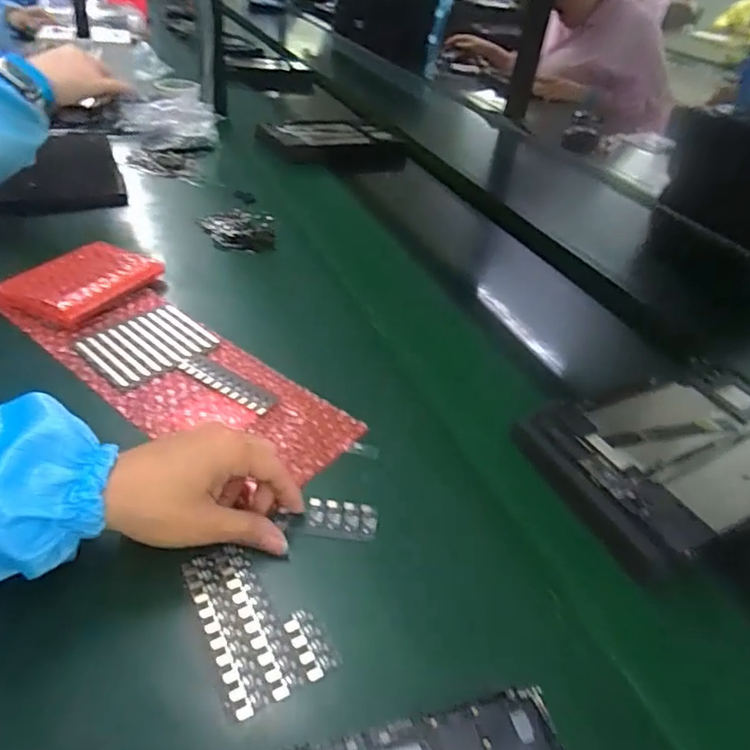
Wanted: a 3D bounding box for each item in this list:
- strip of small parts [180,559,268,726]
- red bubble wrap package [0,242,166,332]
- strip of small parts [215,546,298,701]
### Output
[{"bbox_3d":[-0.086,0.143,0.320,0.019,0.004,0.097,-15,44,-27],"label":"strip of small parts"},{"bbox_3d":[-0.277,-0.089,0.542,0.086,0.028,0.131,26,41,20],"label":"red bubble wrap package"},{"bbox_3d":[-0.069,0.138,0.328,0.019,0.005,0.093,-15,44,-27],"label":"strip of small parts"}]

